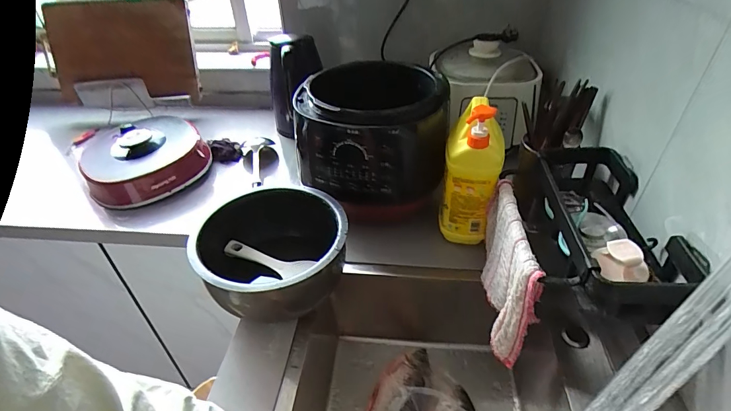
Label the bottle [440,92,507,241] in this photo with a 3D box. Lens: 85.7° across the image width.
[{"bbox_3d":[0.184,-0.056,0.671,0.085,0.254,0.105,15,42,20],"label":"bottle"}]

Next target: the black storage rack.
[{"bbox_3d":[0.319,0.048,0.606,0.144,0.185,0.347,7,39,11],"label":"black storage rack"}]

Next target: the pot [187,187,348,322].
[{"bbox_3d":[-0.132,0.076,0.615,0.203,0.103,0.211,-1,39,1],"label":"pot"}]

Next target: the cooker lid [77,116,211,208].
[{"bbox_3d":[-0.524,-0.119,0.941,0.261,0.103,0.264,-1,39,1],"label":"cooker lid"}]

